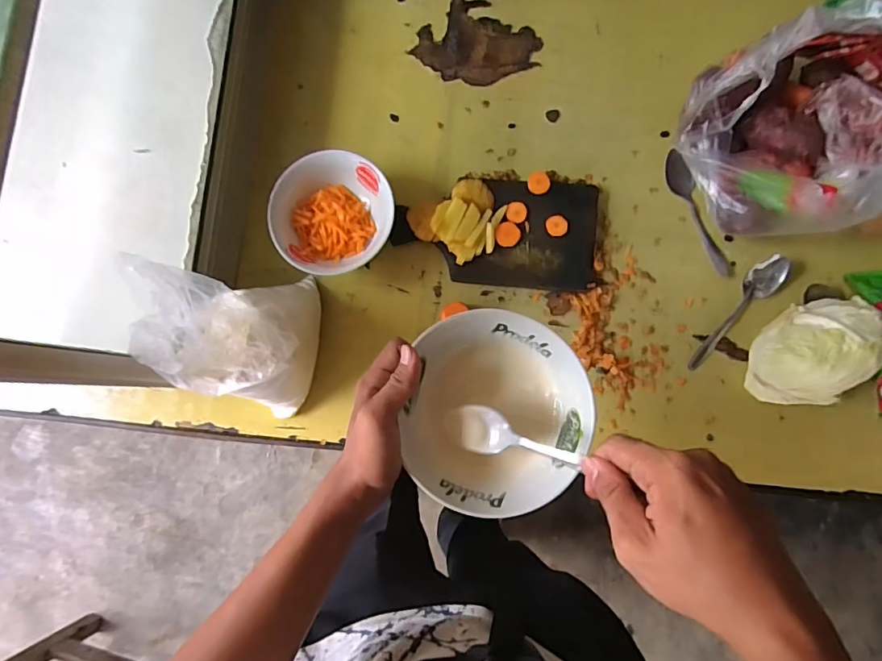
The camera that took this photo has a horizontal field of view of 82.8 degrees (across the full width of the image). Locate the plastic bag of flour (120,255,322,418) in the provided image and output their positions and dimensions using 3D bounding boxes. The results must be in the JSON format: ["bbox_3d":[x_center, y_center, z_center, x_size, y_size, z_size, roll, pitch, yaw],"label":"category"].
[{"bbox_3d":[-0.215,0.001,0.551,0.126,0.190,0.151,8,84,4],"label":"plastic bag of flour"}]

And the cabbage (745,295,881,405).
[{"bbox_3d":[0.428,0.025,0.569,0.133,0.089,0.117,-12,80,1],"label":"cabbage"}]

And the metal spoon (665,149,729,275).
[{"bbox_3d":[0.328,-0.148,0.634,0.028,0.020,0.169,-24,83,0],"label":"metal spoon"}]

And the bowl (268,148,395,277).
[{"bbox_3d":[-0.137,-0.146,0.630,0.145,0.057,0.147,0,84,3],"label":"bowl"}]

